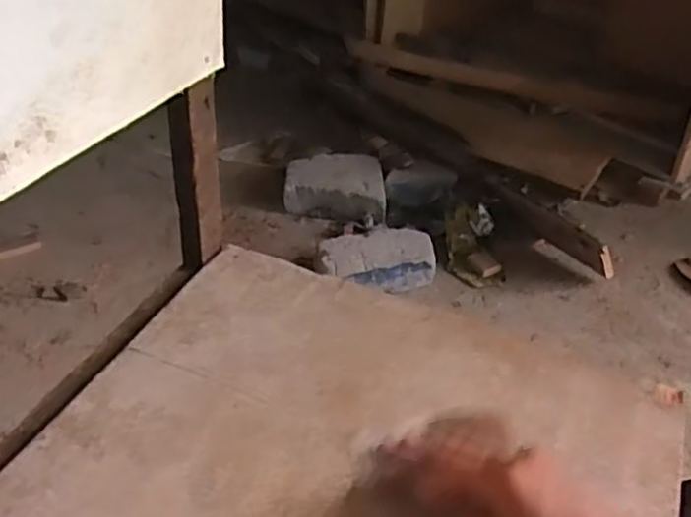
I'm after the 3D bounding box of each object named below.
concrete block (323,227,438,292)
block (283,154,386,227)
[{"bbox_3d":[0.055,0.007,1.247,0.197,0.075,0.108,-9,39,-13],"label":"concrete block"},{"bbox_3d":[-0.019,-0.138,1.443,0.207,0.069,0.149,4,38,3],"label":"block"}]

